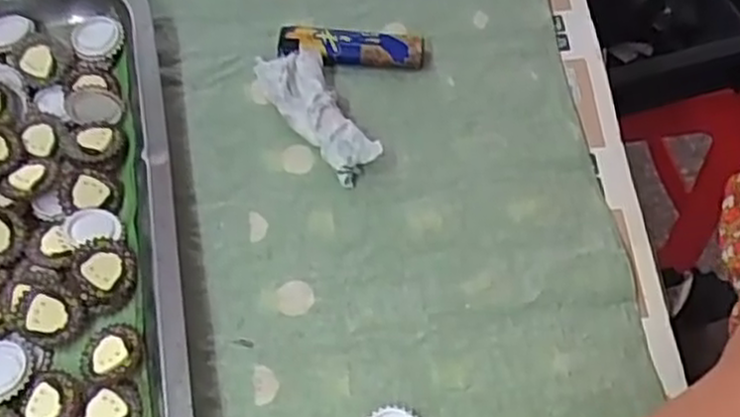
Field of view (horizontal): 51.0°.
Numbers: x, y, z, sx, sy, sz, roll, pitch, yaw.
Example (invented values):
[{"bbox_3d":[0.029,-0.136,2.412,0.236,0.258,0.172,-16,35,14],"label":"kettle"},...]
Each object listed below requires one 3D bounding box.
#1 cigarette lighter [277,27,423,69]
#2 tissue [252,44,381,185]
[{"bbox_3d":[-0.010,-0.088,0.424,0.078,0.014,0.021,4,60,1],"label":"cigarette lighter"},{"bbox_3d":[-0.028,-0.052,0.400,0.032,0.021,0.085,-26,63,-15],"label":"tissue"}]

